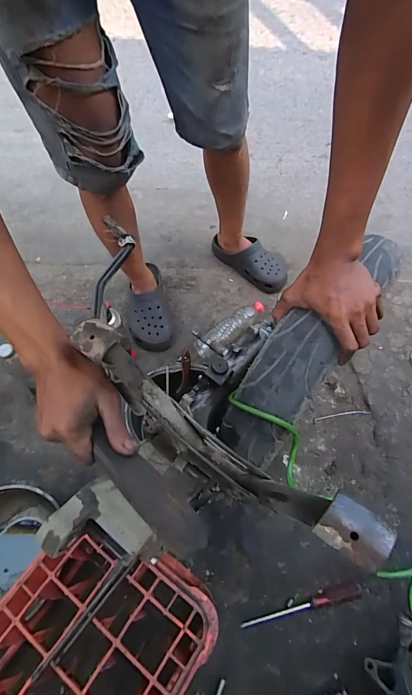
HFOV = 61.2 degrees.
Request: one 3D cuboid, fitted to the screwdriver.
[{"bbox_3d":[0.186,0.499,0.674,0.237,0.025,0.030,-10,61,-6],"label":"screwdriver"}]

